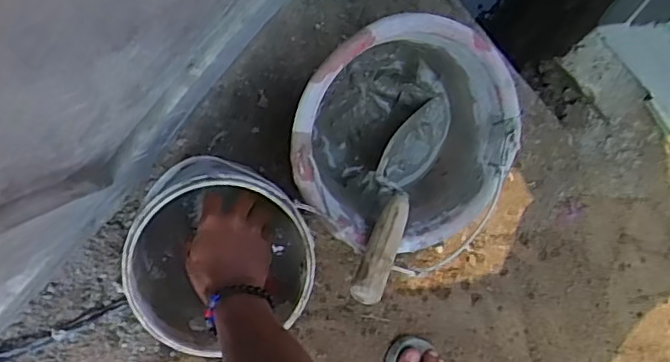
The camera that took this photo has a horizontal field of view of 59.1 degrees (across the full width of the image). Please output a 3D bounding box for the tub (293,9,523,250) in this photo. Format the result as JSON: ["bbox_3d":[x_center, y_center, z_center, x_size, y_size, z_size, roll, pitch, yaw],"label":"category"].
[{"bbox_3d":[0.082,-0.047,0.685,0.243,0.160,0.228,-1,98,-4],"label":"tub"}]

